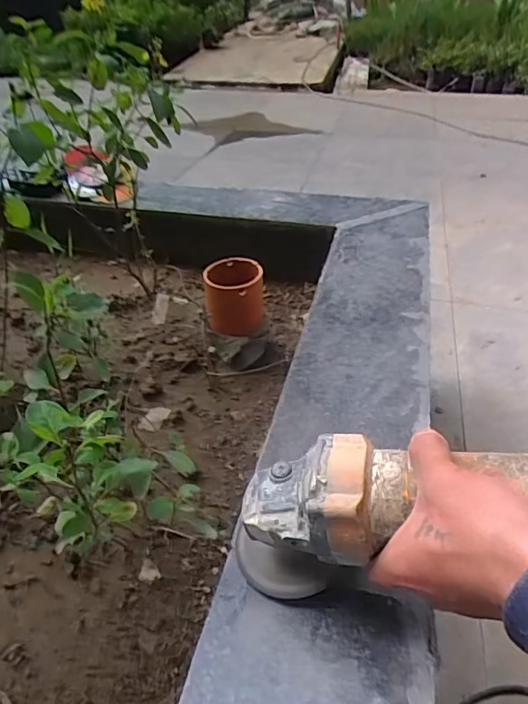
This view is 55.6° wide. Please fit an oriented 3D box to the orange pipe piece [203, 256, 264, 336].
[{"bbox_3d":[-0.043,-0.081,0.730,0.082,0.085,0.080,-6,38,-6],"label":"orange pipe piece"}]

